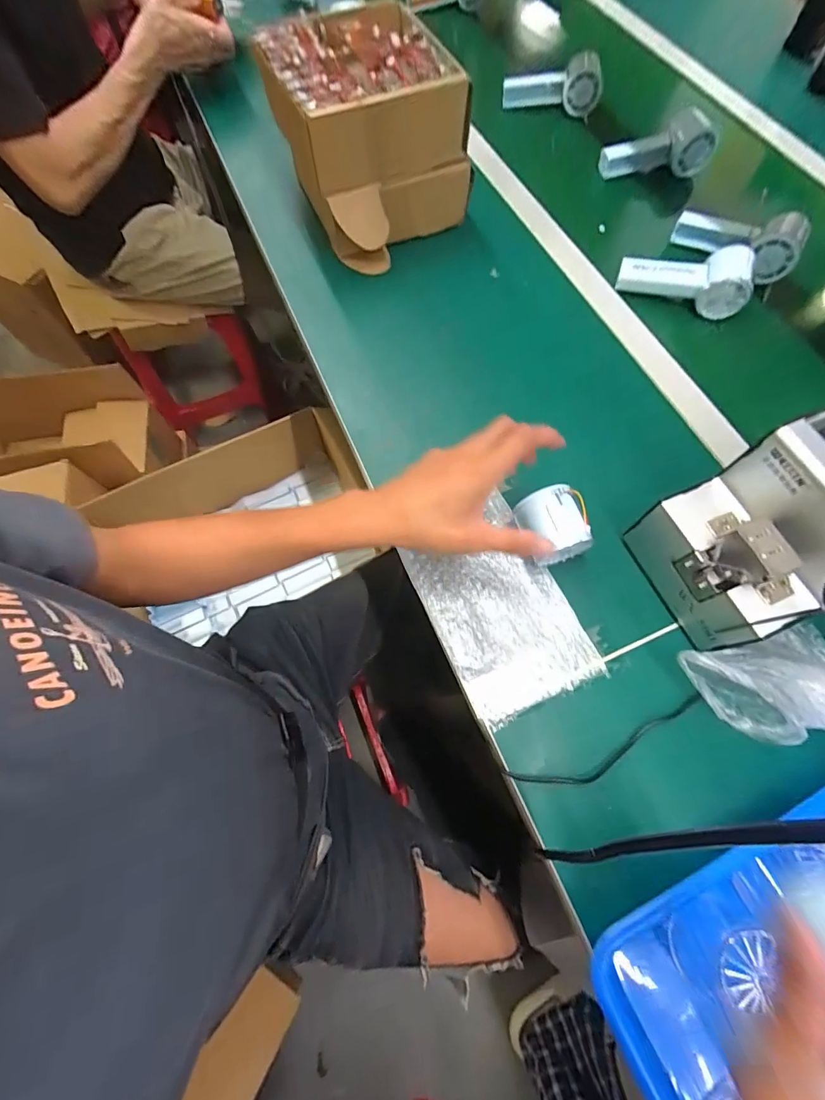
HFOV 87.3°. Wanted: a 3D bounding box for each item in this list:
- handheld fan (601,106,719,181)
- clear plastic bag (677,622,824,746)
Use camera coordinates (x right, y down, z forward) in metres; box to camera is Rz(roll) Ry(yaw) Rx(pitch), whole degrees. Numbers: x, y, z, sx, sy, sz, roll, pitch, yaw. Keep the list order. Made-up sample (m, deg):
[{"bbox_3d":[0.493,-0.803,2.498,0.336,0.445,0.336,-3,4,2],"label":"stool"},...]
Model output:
[{"bbox_3d":[0.351,-0.573,0.619,0.149,0.052,0.062,-17,69,-6],"label":"handheld fan"},{"bbox_3d":[0.292,0.108,0.343,0.137,0.049,0.077,-12,69,-4],"label":"clear plastic bag"}]

